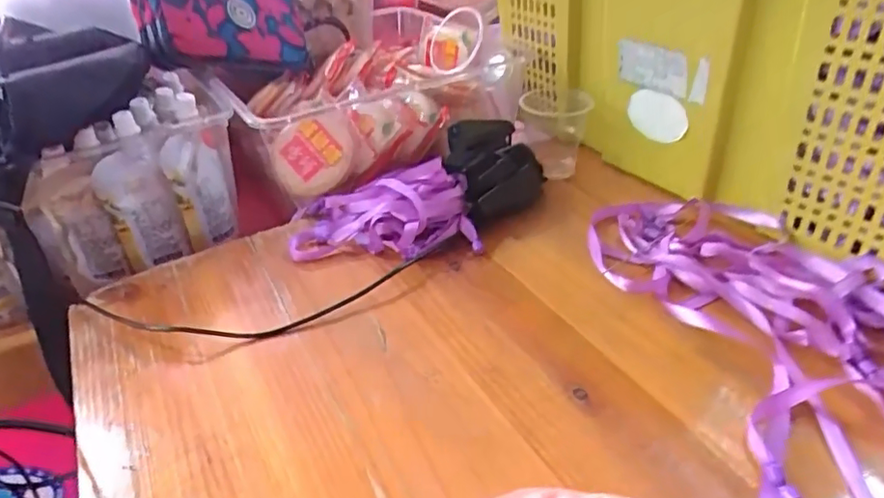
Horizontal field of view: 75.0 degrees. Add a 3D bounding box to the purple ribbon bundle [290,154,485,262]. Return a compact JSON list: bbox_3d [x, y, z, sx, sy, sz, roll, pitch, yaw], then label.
[{"bbox_3d":[-0.054,-0.034,0.492,0.157,0.044,0.103,-7,36,-2],"label":"purple ribbon bundle"}]

